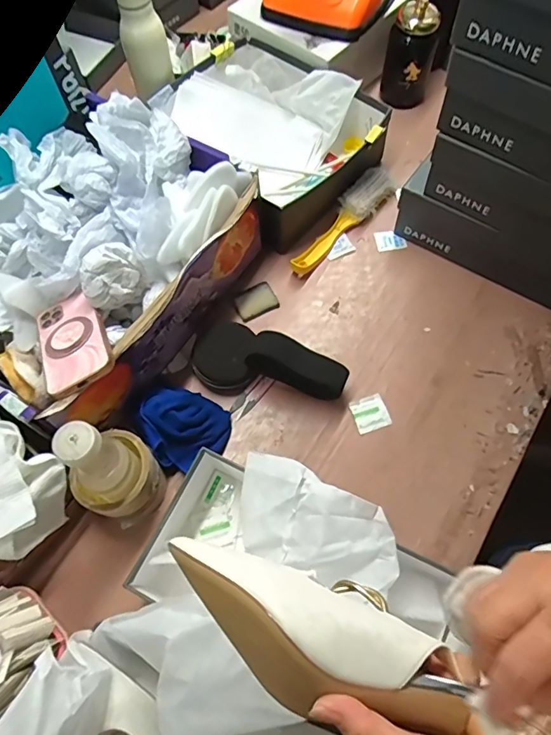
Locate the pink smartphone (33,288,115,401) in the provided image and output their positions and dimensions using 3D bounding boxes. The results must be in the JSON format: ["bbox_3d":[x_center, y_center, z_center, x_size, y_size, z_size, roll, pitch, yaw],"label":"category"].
[{"bbox_3d":[-0.228,-0.031,0.553,0.074,0.013,0.142,-33,51,-4],"label":"pink smartphone"}]

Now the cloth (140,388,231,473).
[{"bbox_3d":[-0.111,0.066,0.613,0.100,0.059,0.102,-29,67,-11],"label":"cloth"}]

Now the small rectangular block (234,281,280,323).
[{"bbox_3d":[-0.028,-0.094,0.717,0.059,0.010,0.046,-29,67,-11],"label":"small rectangular block"}]

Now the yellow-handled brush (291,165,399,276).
[{"bbox_3d":[0.098,-0.222,0.753,0.053,0.043,0.219,39,72,18],"label":"yellow-handled brush"}]

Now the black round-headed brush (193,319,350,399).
[{"bbox_3d":[-0.015,-0.008,0.635,0.210,0.085,0.090,11,65,23],"label":"black round-headed brush"}]

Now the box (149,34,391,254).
[{"bbox_3d":[-0.014,-0.366,0.792,0.261,0.103,0.326,-41,70,-16],"label":"box"}]

